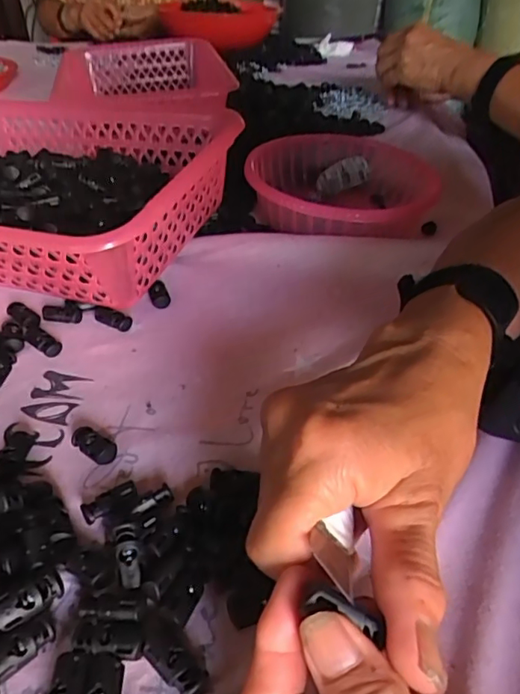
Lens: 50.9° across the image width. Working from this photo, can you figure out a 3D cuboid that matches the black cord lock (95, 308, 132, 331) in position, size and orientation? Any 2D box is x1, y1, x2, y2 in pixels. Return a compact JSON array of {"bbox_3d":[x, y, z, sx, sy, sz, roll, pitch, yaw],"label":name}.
[{"bbox_3d":[-0.108,-0.020,0.402,0.031,0.010,0.011,16,41,21],"label":"black cord lock"}]

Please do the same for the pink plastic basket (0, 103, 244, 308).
[{"bbox_3d":[-0.184,-0.124,0.466,0.297,0.101,0.215,12,40,16],"label":"pink plastic basket"}]

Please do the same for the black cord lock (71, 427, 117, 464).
[{"bbox_3d":[-0.091,0.054,0.303,0.028,0.008,0.015,26,46,31],"label":"black cord lock"}]

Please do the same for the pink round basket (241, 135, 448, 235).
[{"bbox_3d":[0.072,-0.143,0.495,0.158,0.053,0.167,-1,38,1],"label":"pink round basket"}]

